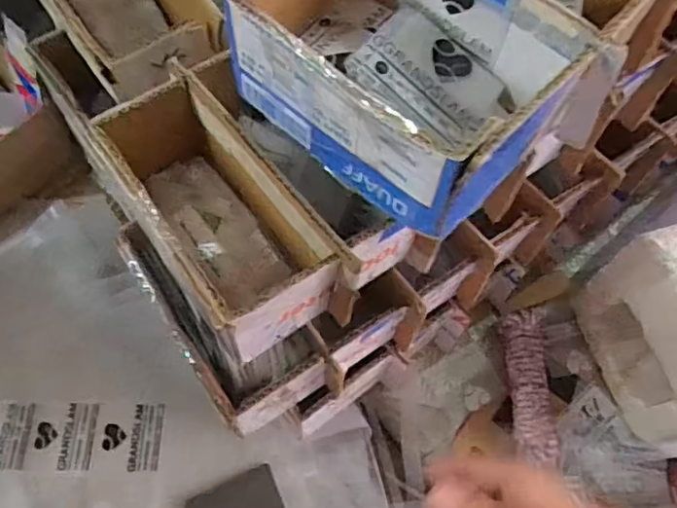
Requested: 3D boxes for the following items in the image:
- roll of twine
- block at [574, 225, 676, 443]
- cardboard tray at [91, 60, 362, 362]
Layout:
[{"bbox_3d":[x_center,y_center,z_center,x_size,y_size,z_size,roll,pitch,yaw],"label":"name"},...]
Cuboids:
[{"bbox_3d":[0.163,0.110,0.528,0.036,0.025,0.129,0,65,0],"label":"roll of twine"},{"bbox_3d":[0.260,0.066,0.484,0.060,0.138,0.142,-15,66,-7],"label":"block"},{"bbox_3d":[-0.074,-0.023,0.373,0.079,0.067,0.173,-37,70,-16],"label":"cardboard tray"}]

